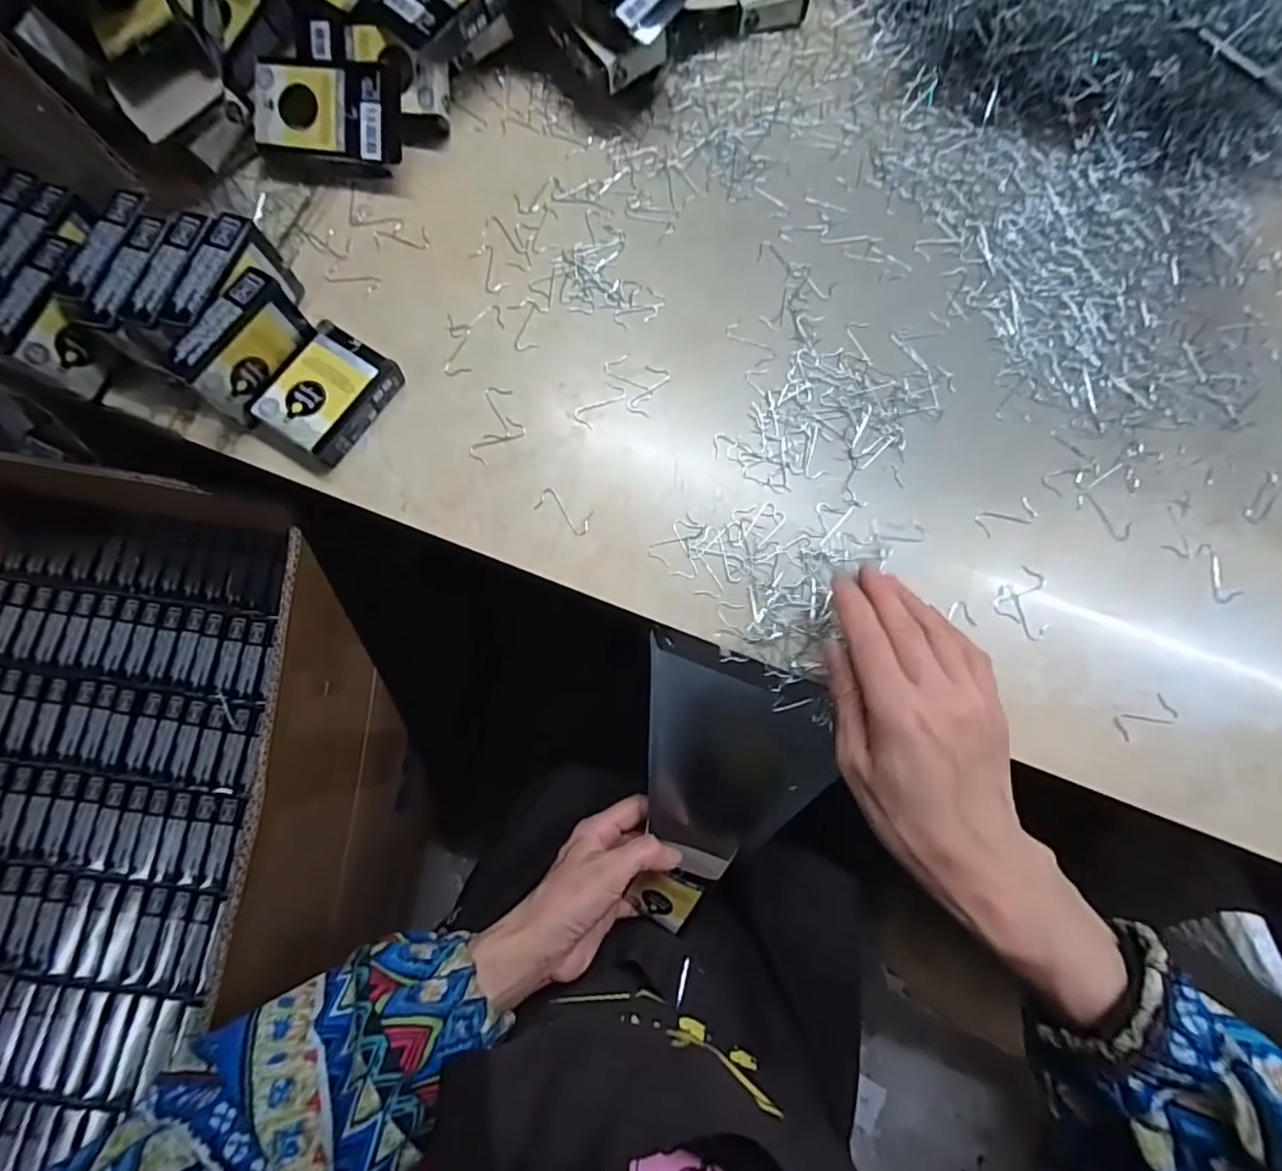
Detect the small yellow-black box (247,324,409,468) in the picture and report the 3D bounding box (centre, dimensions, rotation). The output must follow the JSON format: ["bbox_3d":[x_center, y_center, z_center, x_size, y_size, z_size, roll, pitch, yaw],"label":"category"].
[{"bbox_3d":[-0.187,-0.115,0.346,0.053,0.024,0.073,30,79,7],"label":"small yellow-black box"}]

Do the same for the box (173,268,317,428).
[{"bbox_3d":[-0.221,-0.134,0.330,0.019,0.058,0.072,28,79,6],"label":"box"}]

